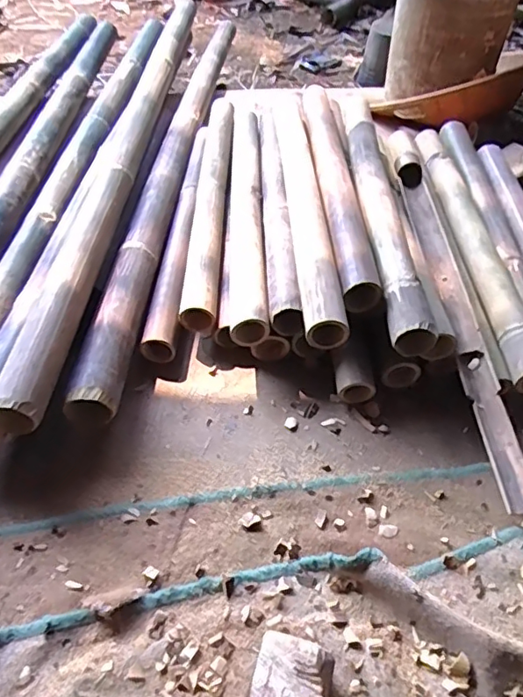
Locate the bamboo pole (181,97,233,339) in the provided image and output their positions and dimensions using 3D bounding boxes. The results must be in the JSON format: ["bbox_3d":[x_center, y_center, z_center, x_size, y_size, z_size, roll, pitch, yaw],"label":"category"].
[{"bbox_3d":[-0.093,-0.292,1.033,0.058,0.065,0.661,1,48,0],"label":"bamboo pole"}]

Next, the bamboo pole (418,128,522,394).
[{"bbox_3d":[0.368,-0.198,0.955,0.068,0.054,0.656,-1,48,-1],"label":"bamboo pole"}]

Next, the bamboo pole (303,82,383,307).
[{"bbox_3d":[0.124,-0.303,0.963,0.062,0.050,0.644,-2,48,-2],"label":"bamboo pole"}]

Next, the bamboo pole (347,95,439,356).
[{"bbox_3d":[0.194,-0.263,0.928,0.066,0.057,0.686,0,48,-1],"label":"bamboo pole"}]

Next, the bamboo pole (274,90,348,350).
[{"bbox_3d":[0.065,-0.274,0.943,0.058,0.048,0.714,-2,48,-2],"label":"bamboo pole"}]

